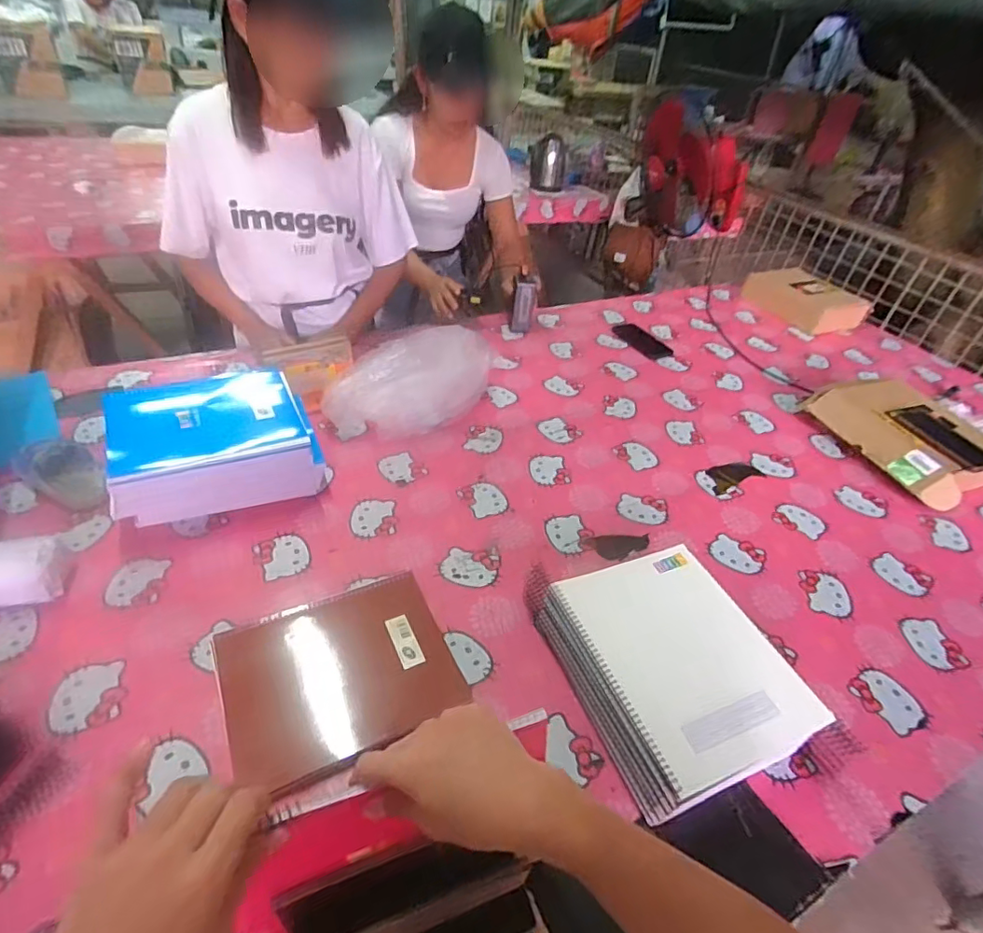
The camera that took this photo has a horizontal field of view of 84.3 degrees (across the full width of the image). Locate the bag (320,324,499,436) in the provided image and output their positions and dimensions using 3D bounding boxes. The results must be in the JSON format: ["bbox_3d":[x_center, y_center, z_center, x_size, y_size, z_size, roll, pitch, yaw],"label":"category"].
[{"bbox_3d":[-0.142,-0.180,1.030,0.171,0.155,0.320,25,44,19],"label":"bag"}]

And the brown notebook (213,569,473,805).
[{"bbox_3d":[-0.177,0.242,0.643,0.252,0.010,0.195,-15,54,-21],"label":"brown notebook"}]

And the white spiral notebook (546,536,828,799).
[{"bbox_3d":[0.213,0.206,0.613,0.200,0.023,0.250,-12,45,-20],"label":"white spiral notebook"}]

